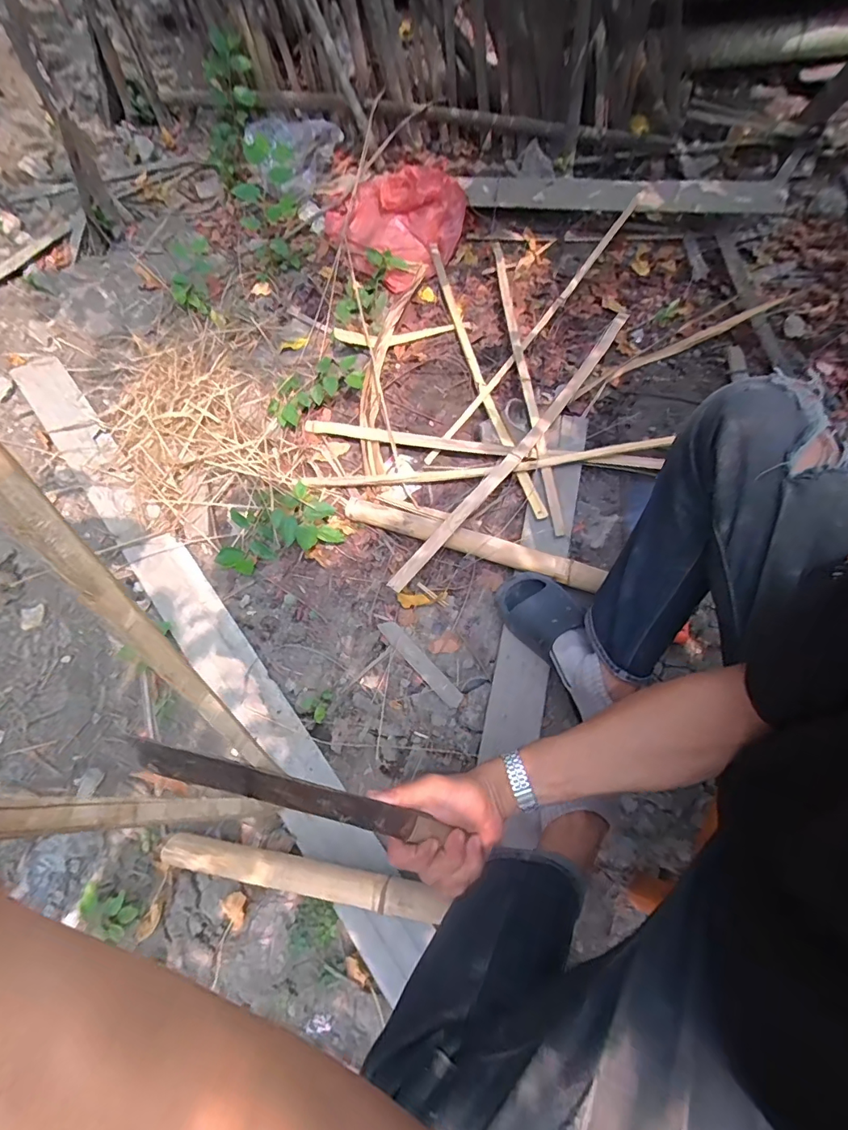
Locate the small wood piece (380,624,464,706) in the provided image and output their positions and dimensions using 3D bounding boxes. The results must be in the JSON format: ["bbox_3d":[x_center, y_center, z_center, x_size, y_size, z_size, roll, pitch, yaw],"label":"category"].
[{"bbox_3d":[-0.008,0.185,0.906,0.034,0.004,0.212,-43,70,-11],"label":"small wood piece"}]

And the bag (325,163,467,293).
[{"bbox_3d":[-0.073,-0.961,1.296,0.332,0.137,0.356,-37,73,-14],"label":"bag"}]

